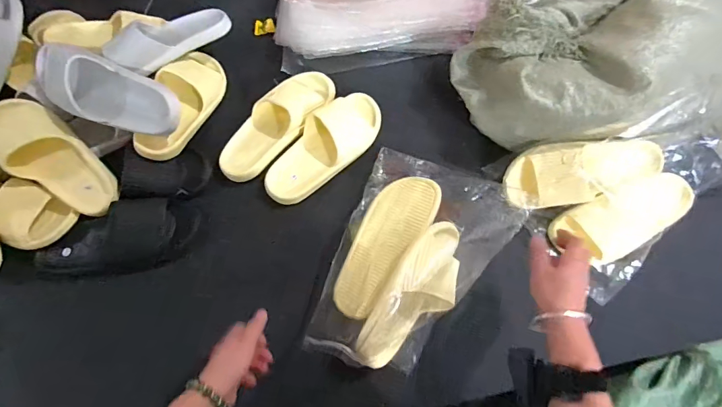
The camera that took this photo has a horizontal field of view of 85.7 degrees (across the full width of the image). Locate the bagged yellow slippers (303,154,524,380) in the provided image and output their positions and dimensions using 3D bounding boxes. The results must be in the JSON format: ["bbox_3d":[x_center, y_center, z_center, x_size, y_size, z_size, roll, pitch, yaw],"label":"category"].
[{"bbox_3d":[0.084,0.092,0.626,0.240,0.101,0.355,23,73,8],"label":"bagged yellow slippers"}]

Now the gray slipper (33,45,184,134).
[{"bbox_3d":[-0.430,-0.188,0.650,0.266,0.078,0.113,15,115,2],"label":"gray slipper"}]

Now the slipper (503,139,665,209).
[{"bbox_3d":[0.378,-0.051,0.653,0.247,0.067,0.100,-3,71,0],"label":"slipper"}]

